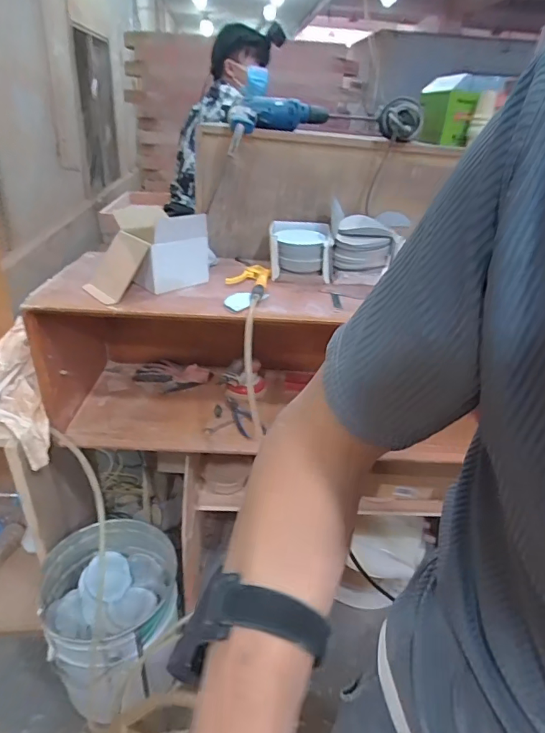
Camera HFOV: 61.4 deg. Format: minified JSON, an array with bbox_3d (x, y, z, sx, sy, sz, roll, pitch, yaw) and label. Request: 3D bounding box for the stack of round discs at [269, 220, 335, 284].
[{"bbox_3d":[0.062,-0.268,1.046,0.137,0.086,0.145,1,29,-5],"label":"stack of round discs"}]

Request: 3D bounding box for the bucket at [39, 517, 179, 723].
[{"bbox_3d":[-0.359,0.578,1.075,0.288,0.294,0.295,3,29,-1],"label":"bucket"}]

